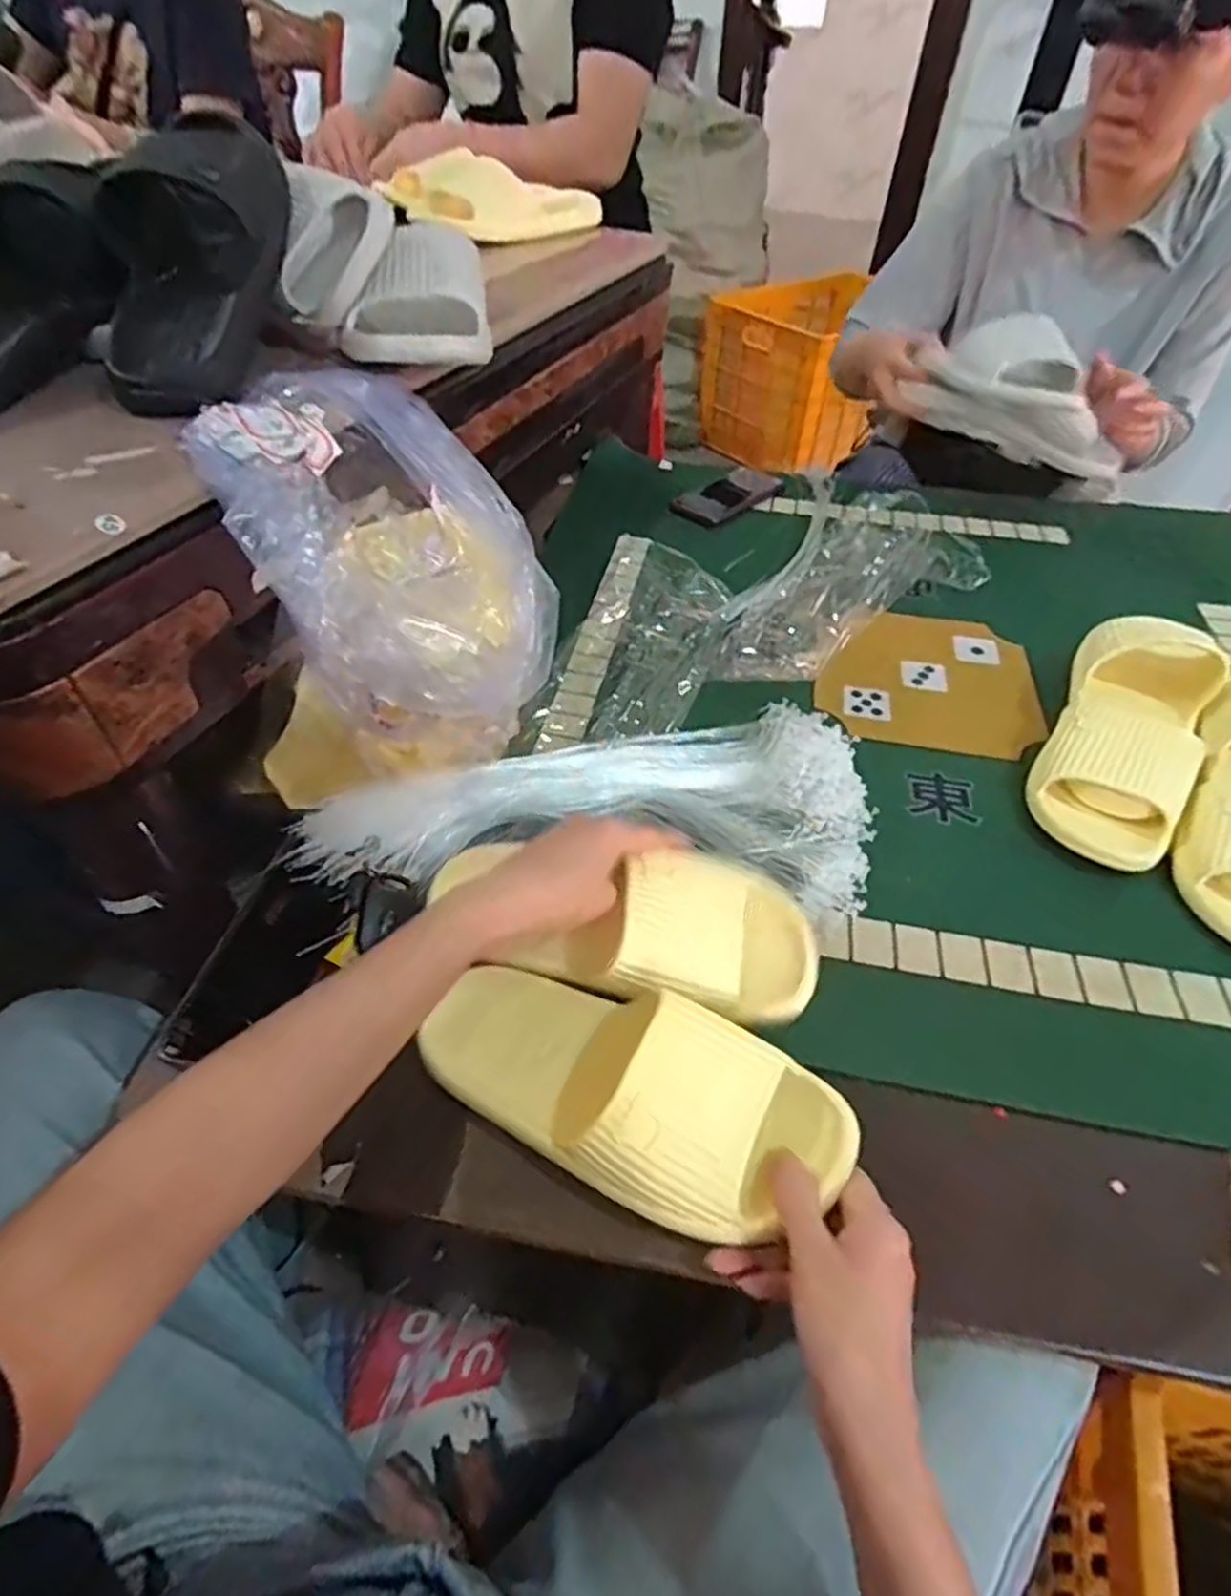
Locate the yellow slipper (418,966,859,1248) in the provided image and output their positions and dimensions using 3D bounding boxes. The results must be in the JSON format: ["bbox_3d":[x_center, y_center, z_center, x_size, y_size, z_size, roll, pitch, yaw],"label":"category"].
[{"bbox_3d":[0.002,0.156,0.408,0.235,0.060,0.098,12,46,23],"label":"yellow slipper"}]

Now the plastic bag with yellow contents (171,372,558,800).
[{"bbox_3d":[-0.152,-0.132,0.538,0.193,0.247,0.217,6,47,3],"label":"plastic bag with yellow contents"}]

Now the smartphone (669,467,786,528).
[{"bbox_3d":[0.154,-0.398,0.982,0.079,0.016,0.167,37,55,28],"label":"smartphone"}]

